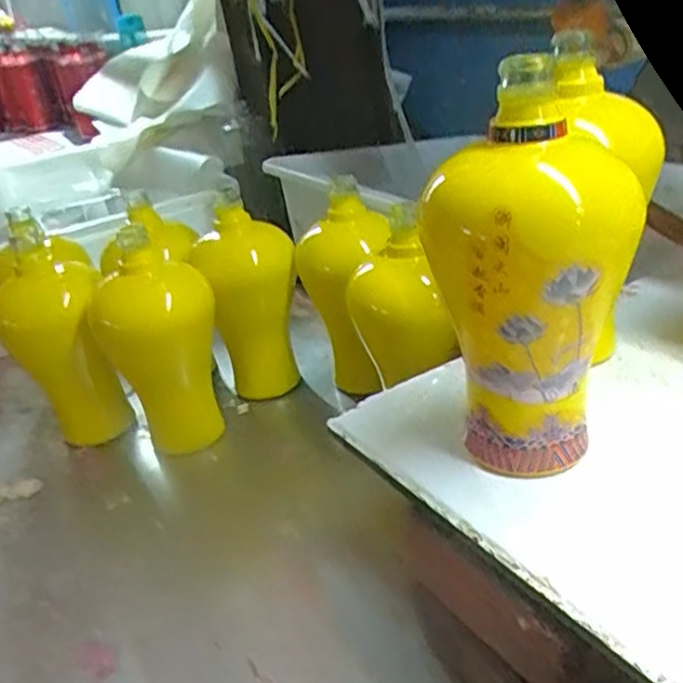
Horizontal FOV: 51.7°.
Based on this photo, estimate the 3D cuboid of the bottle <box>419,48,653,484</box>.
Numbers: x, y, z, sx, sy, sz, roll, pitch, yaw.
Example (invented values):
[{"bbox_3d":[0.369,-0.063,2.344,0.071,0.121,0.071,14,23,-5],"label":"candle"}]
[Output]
[{"bbox_3d":[0.095,-0.021,0.362,0.081,0.208,0.083,-25,33,-23],"label":"bottle"}]

